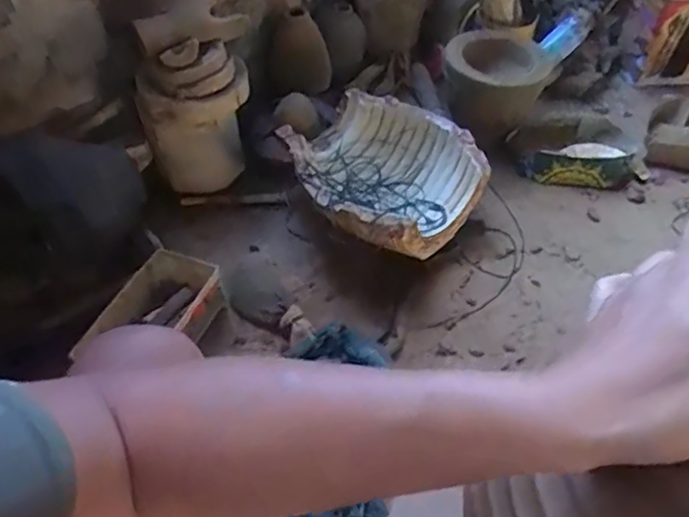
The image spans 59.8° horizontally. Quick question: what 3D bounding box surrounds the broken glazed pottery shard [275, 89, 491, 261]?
[{"bbox_3d":[0.061,-0.154,1.154,0.316,0.148,0.339,1,50,-1],"label":"broken glazed pottery shard"}]

